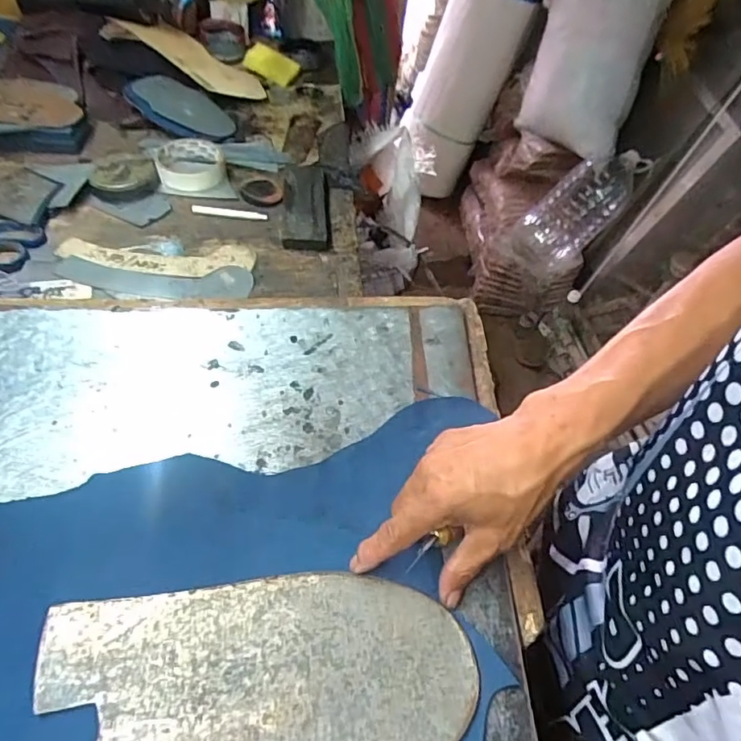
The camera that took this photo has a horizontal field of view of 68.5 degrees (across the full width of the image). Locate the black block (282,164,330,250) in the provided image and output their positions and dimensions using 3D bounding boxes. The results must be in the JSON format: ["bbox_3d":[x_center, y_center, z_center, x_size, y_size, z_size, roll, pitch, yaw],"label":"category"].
[{"bbox_3d":[-0.079,-0.208,0.672,0.051,0.017,0.166,1,52,-9],"label":"black block"}]

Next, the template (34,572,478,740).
[{"bbox_3d":[-0.066,0.200,0.333,0.255,0.005,0.140,-6,54,-10],"label":"template"}]

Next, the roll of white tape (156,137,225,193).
[{"bbox_3d":[-0.229,-0.258,0.701,0.083,0.033,0.087,-9,54,-17],"label":"roll of white tape"}]

